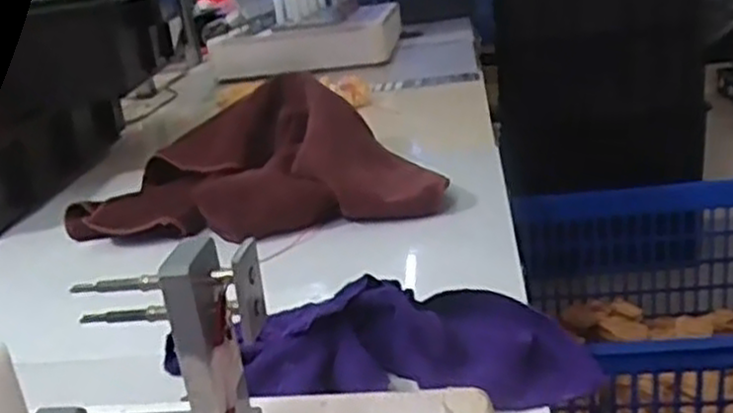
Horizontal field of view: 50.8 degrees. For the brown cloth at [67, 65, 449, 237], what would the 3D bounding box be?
[{"bbox_3d":[-0.100,-0.045,0.740,0.347,0.098,0.184,-4,20,12],"label":"brown cloth"}]

